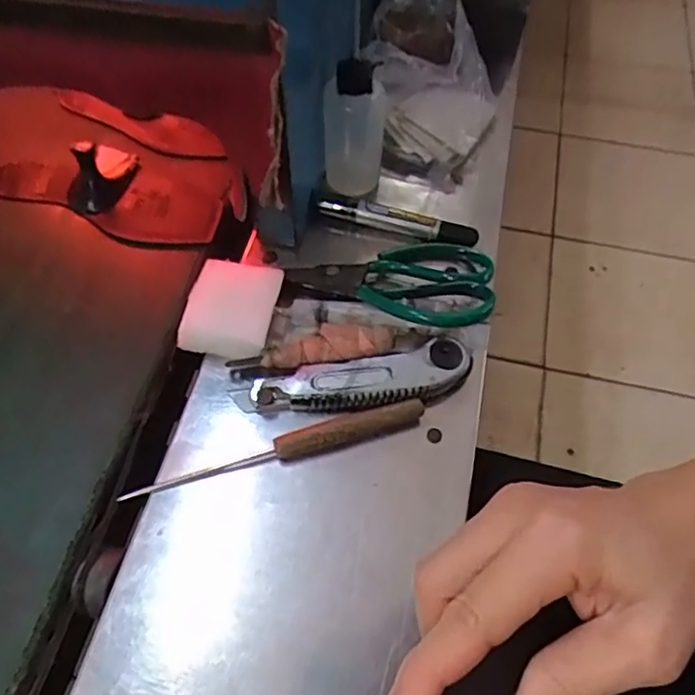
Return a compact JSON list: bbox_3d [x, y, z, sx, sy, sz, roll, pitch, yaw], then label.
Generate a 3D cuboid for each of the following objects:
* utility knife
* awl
[{"bbox_3d":[0.005,0.025,0.424,0.162,0.023,0.038,-9,57,-4],"label":"utility knife"},{"bbox_3d":[-0.044,0.066,0.398,0.197,0.019,0.014,-16,58,-9],"label":"awl"}]

